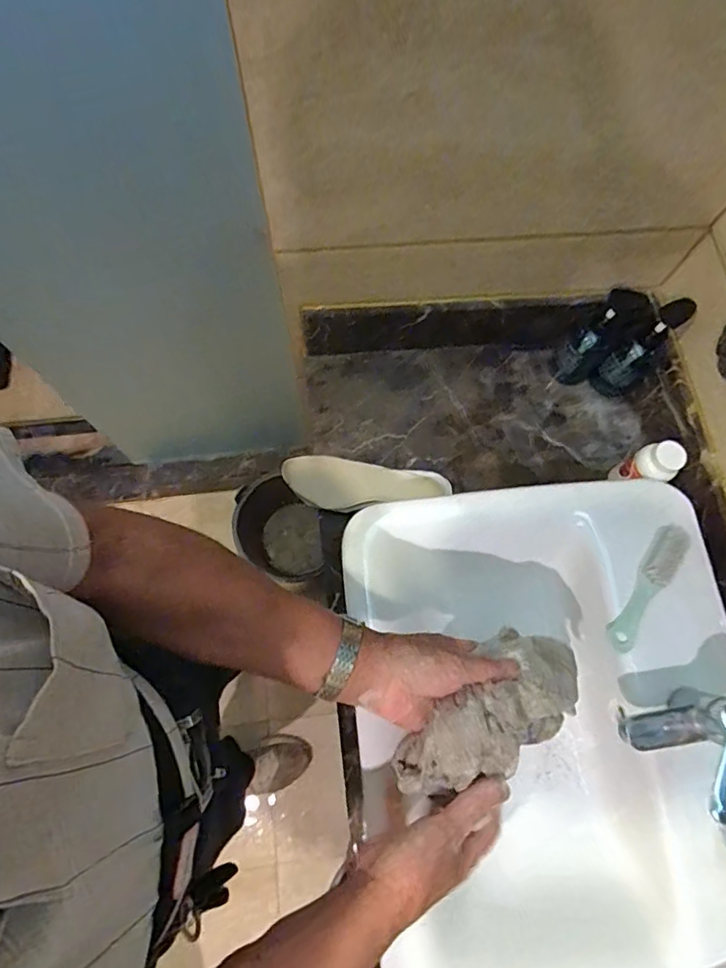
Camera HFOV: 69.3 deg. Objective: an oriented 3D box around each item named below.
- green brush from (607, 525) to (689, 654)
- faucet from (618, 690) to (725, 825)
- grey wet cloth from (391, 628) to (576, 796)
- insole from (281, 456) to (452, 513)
[{"bbox_3d":[0.336,0.119,0.618,0.039,0.016,0.166,33,74,9],"label":"green brush"},{"bbox_3d":[0.320,0.260,0.517,0.102,0.105,0.096,-8,72,-4],"label":"faucet"},{"bbox_3d":[0.124,0.198,0.471,0.207,0.078,0.094,-24,73,-27],"label":"grey wet cloth"},{"bbox_3d":[0.005,0.006,0.728,0.228,0.010,0.071,8,83,-7],"label":"insole"}]

